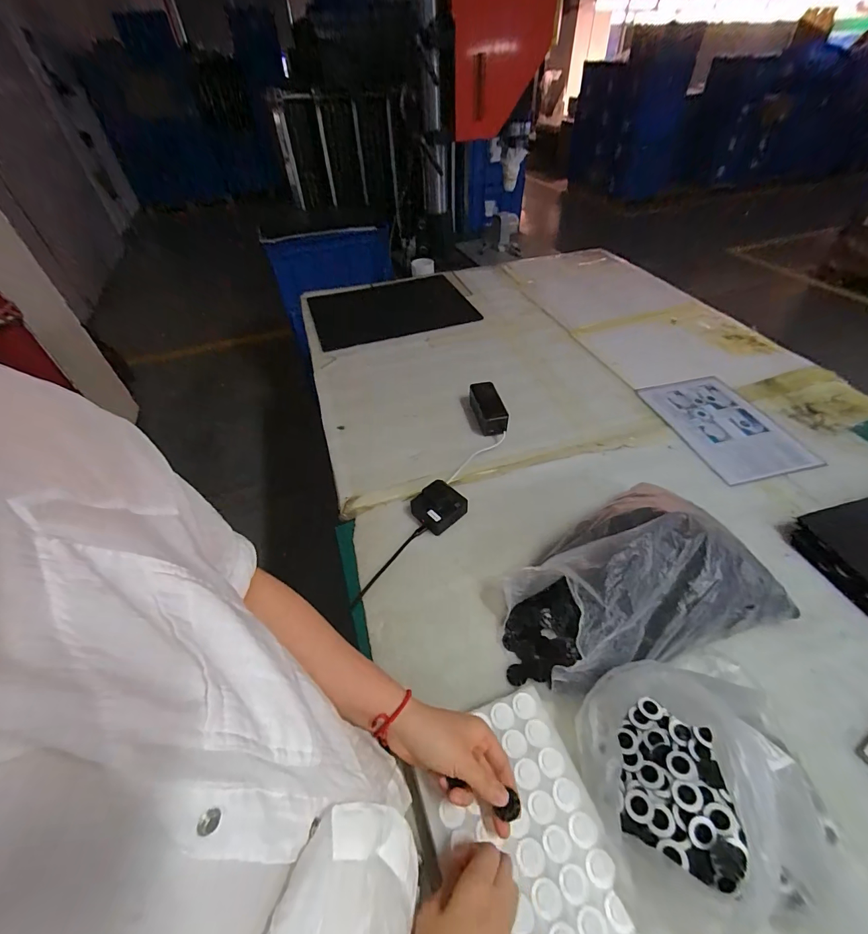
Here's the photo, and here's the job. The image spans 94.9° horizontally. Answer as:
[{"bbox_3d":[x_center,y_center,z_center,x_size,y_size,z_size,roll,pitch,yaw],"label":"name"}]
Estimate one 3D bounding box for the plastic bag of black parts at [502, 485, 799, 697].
[{"bbox_3d":[0.263,0.149,0.538,0.362,0.146,0.209,-16,48,-12],"label":"plastic bag of black parts"}]

